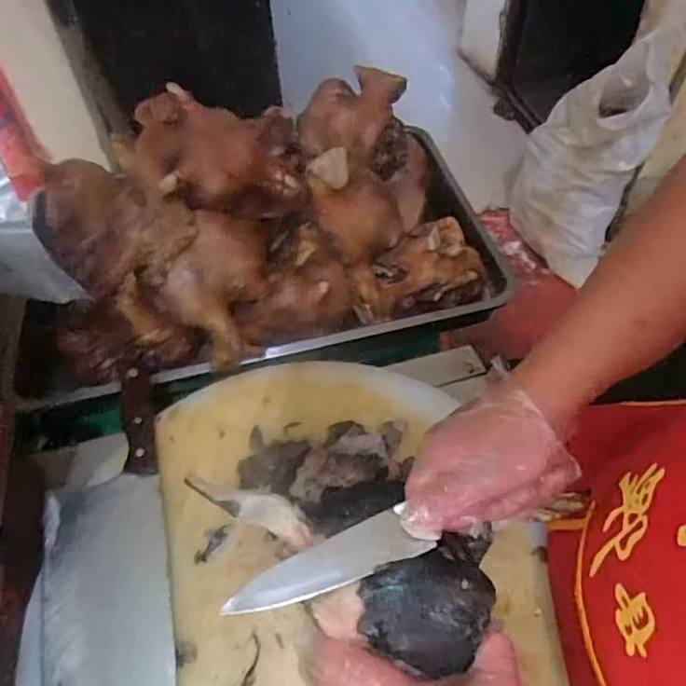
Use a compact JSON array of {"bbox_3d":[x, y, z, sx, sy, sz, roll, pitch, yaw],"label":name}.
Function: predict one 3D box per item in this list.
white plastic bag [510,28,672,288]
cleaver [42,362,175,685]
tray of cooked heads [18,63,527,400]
[{"bbox_3d":[0.633,-0.471,1.573,0.284,0.576,0.230,17,56,13],"label":"white plastic bag"},{"bbox_3d":[-0.202,0.167,0.498,0.093,0.022,0.316,-12,55,-8],"label":"cleaver"},{"bbox_3d":[-0.098,-0.158,0.666,0.511,0.184,0.305,-11,55,-7],"label":"tray of cooked heads"}]

